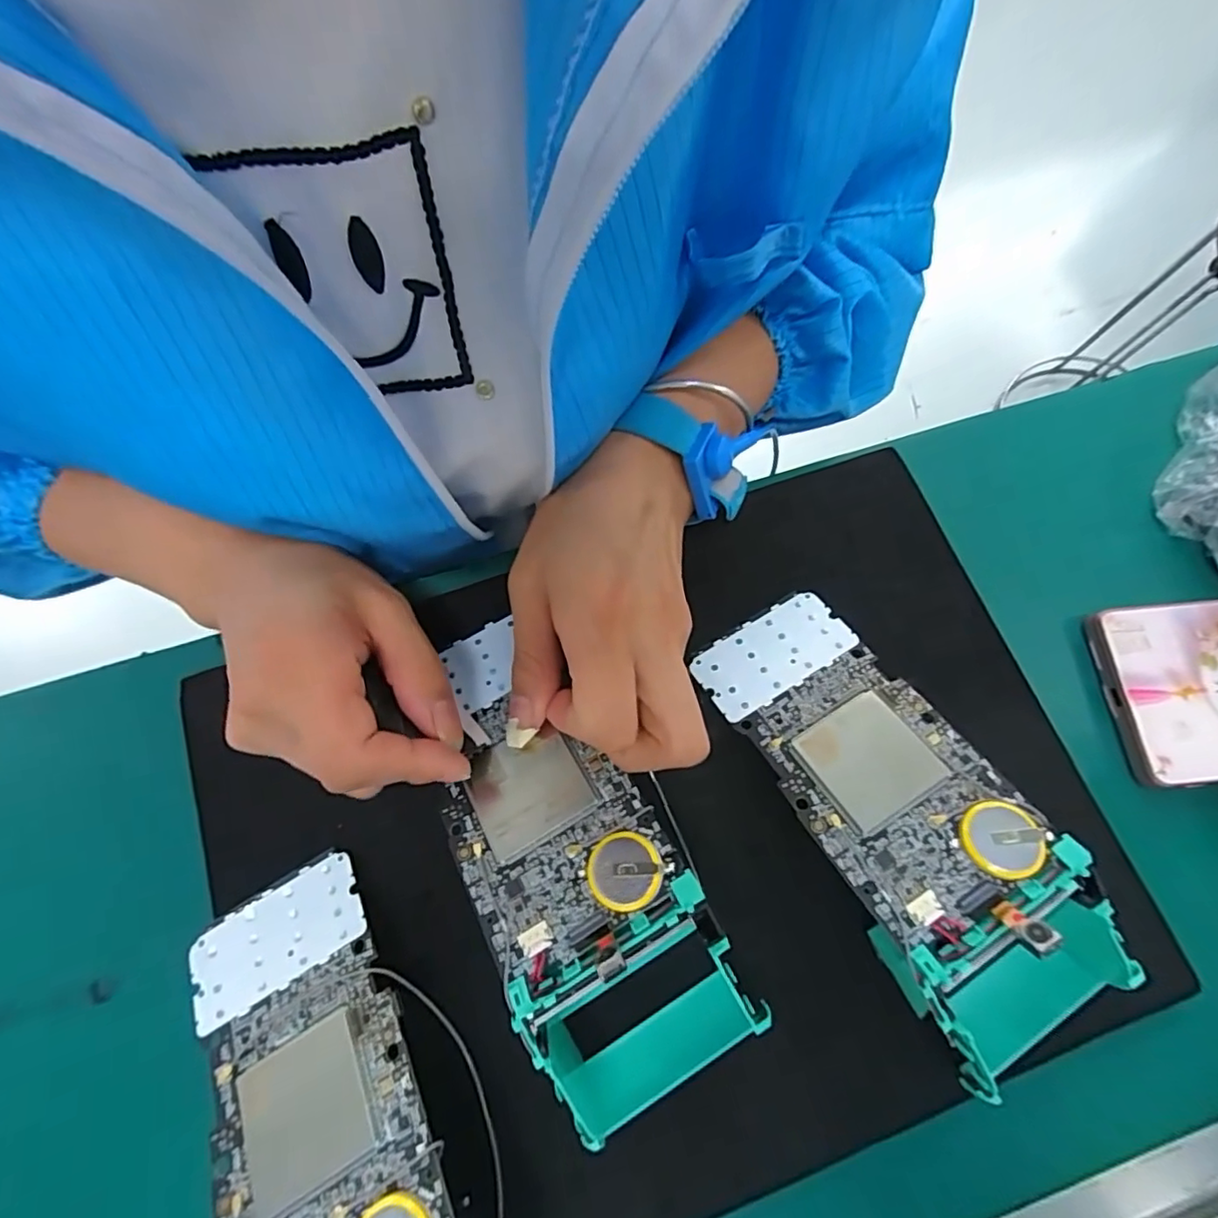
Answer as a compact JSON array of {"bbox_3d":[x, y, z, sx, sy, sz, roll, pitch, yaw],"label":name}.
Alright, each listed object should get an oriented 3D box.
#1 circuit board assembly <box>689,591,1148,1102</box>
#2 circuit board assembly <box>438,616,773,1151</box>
[{"bbox_3d":[0.104,0.072,0.223,0.070,0.053,0.174,-28,62,-8],"label":"circuit board assembly"},{"bbox_3d":[-0.018,0.084,0.219,0.071,0.045,0.174,-28,70,-8],"label":"circuit board assembly"}]

